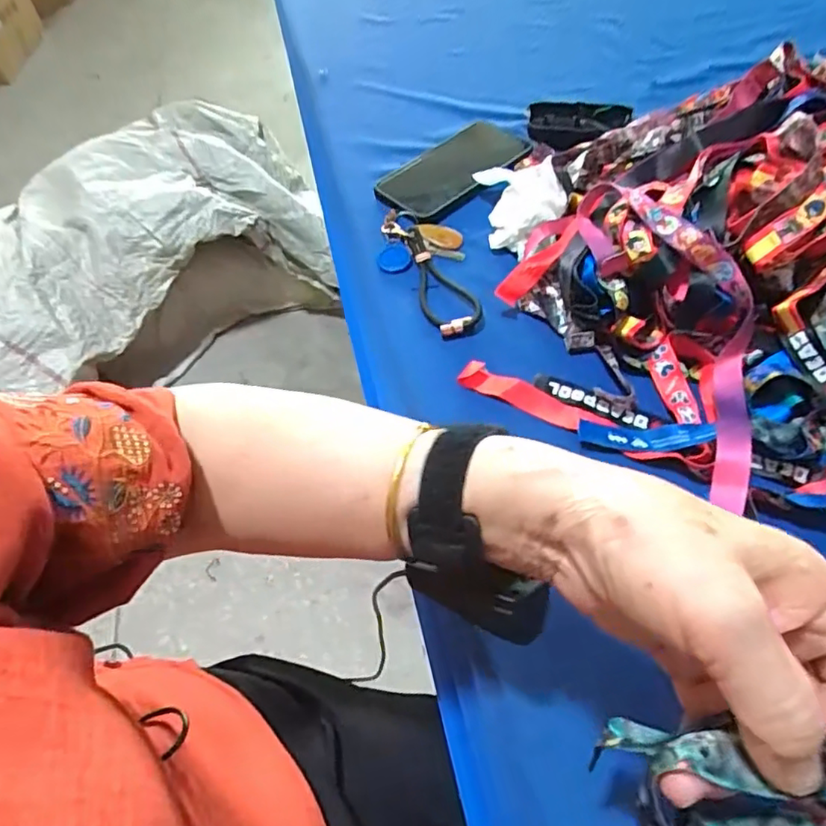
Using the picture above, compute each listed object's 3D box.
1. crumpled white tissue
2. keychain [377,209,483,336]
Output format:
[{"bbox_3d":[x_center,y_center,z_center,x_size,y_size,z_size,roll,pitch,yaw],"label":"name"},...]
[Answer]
[{"bbox_3d":[0.098,-0.195,0.531,0.064,0.048,0.115,-5,56,-1],"label":"crumpled white tissue"},{"bbox_3d":[0.011,-0.126,0.521,0.075,0.023,0.151,-6,56,-2],"label":"keychain"}]

